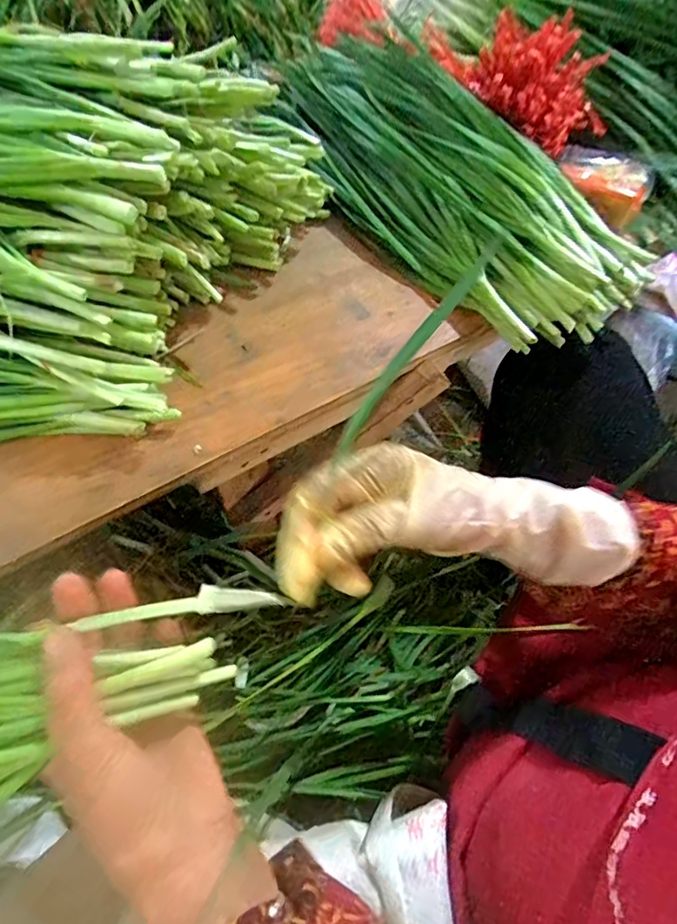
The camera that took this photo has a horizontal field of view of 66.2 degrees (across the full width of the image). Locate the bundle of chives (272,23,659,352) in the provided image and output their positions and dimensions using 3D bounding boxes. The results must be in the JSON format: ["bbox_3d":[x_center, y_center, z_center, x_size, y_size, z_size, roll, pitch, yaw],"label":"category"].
[{"bbox_3d":[0.070,-0.269,0.457,0.154,0.057,0.423,-23,65,-16],"label":"bundle of chives"}]

